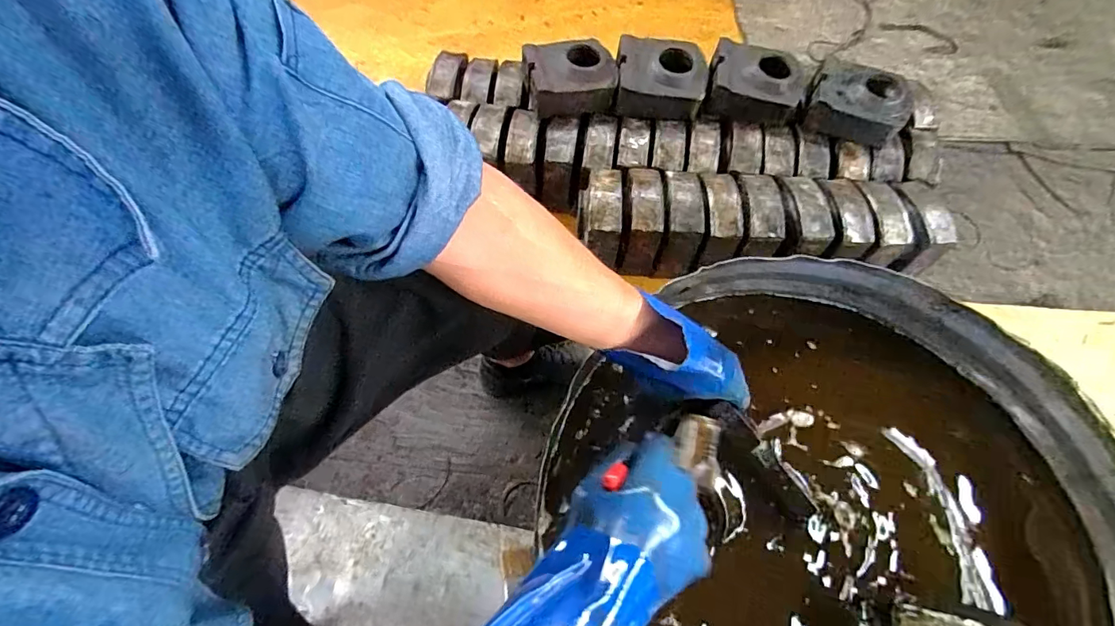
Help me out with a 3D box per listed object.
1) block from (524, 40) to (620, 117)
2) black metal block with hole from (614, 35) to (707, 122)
[{"bbox_3d":[0.029,-0.500,1.030,0.184,0.089,0.133,-8,62,-5],"label":"block"},{"bbox_3d":[0.221,-0.509,1.037,0.185,0.087,0.160,6,62,2],"label":"black metal block with hole"}]

